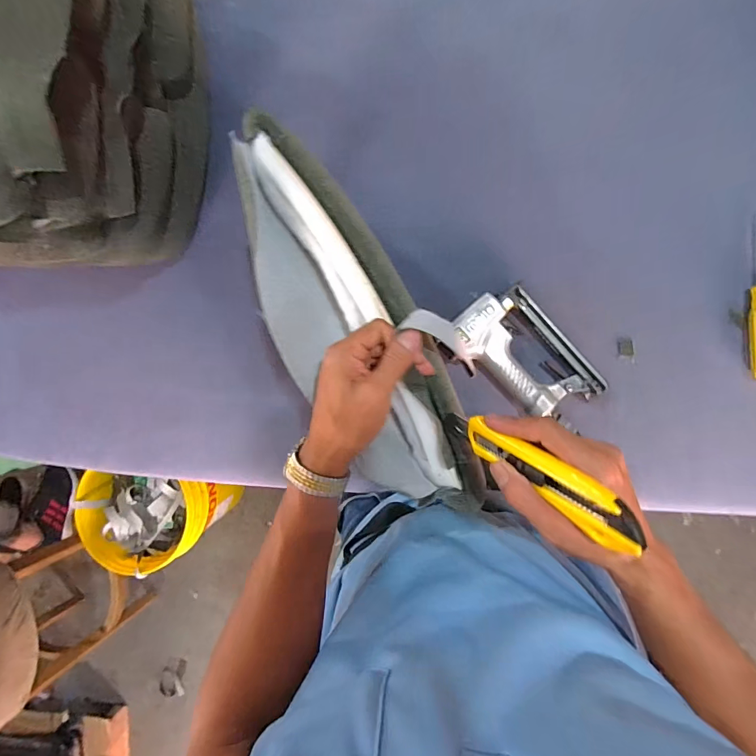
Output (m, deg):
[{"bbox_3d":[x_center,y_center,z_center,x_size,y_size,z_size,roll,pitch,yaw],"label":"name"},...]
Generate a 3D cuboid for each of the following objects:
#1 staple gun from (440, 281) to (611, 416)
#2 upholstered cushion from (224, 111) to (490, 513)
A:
[{"bbox_3d":[0.185,-0.023,0.526,0.127,0.037,0.187,-43,85,7],"label":"staple gun"},{"bbox_3d":[-0.032,-0.049,0.380,0.129,0.060,0.395,-30,87,8],"label":"upholstered cushion"}]

